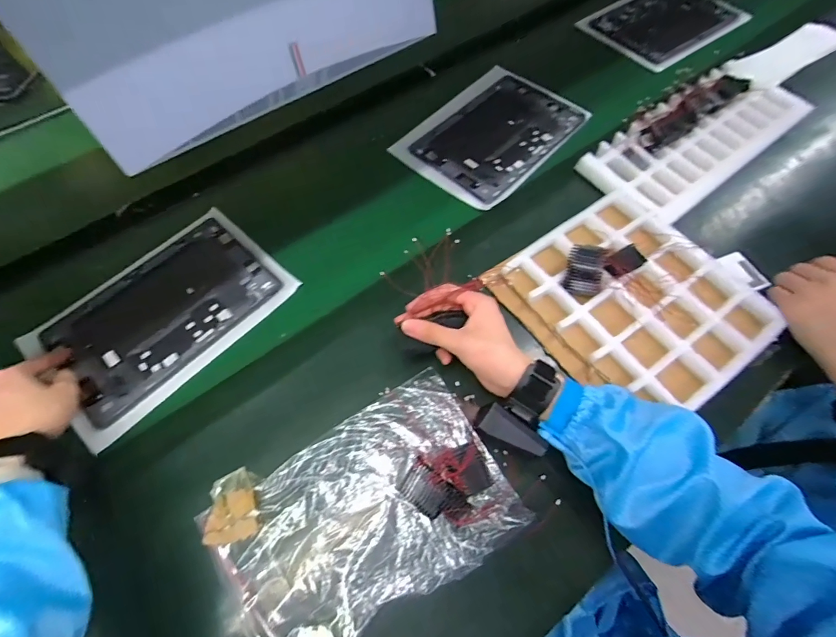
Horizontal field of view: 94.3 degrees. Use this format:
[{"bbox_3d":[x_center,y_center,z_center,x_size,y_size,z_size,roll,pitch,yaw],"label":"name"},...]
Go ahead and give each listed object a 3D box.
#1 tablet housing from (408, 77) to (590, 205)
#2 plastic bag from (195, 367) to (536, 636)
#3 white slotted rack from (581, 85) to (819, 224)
[{"bbox_3d":[0.132,-0.296,0.621,0.163,0.013,0.257,41,72,20],"label":"tablet housing"},{"bbox_3d":[-0.050,0.188,0.377,0.265,0.026,0.184,-30,66,-12],"label":"plastic bag"},{"bbox_3d":[0.421,-0.277,0.579,0.352,0.023,0.153,-35,67,-14],"label":"white slotted rack"}]

